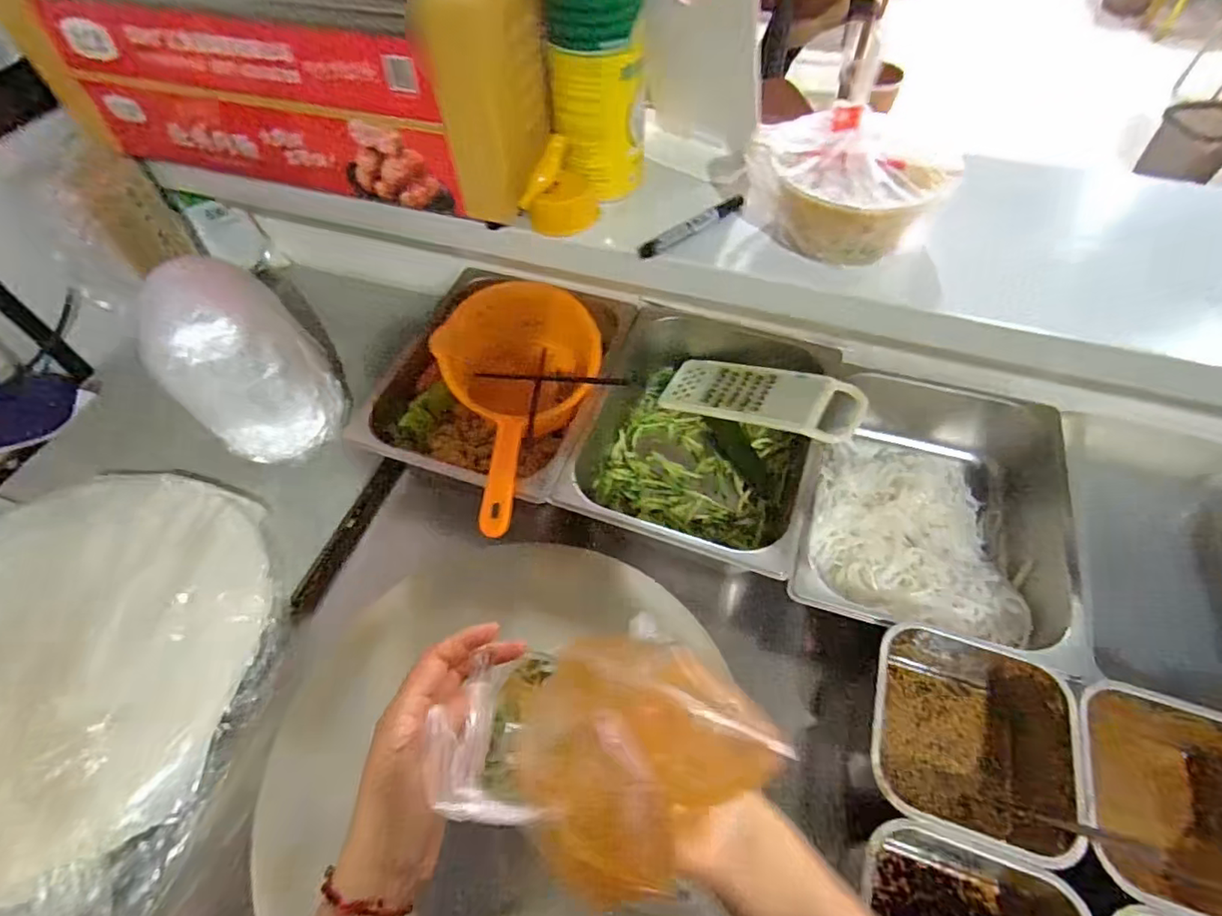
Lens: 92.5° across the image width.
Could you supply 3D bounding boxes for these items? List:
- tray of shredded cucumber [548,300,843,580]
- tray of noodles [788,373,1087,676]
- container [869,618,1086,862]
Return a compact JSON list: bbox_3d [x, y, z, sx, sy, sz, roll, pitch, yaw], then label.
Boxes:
[{"bbox_3d":[0.110,-0.026,0.722,0.264,0.095,0.331,17,58,13],"label":"tray of shredded cucumber"},{"bbox_3d":[0.349,0.051,0.651,0.262,0.091,0.340,15,58,12],"label":"tray of noodles"},{"bbox_3d":[0.302,0.245,0.510,0.160,0.089,0.157,16,58,12],"label":"container"}]

